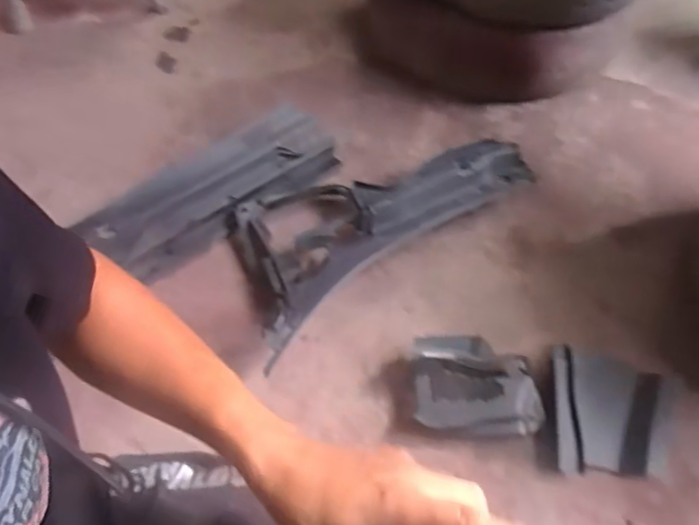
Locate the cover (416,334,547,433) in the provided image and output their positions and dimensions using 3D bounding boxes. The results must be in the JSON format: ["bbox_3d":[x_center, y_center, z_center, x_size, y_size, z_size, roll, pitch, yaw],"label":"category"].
[{"bbox_3d":[0.190,0.186,0.848,0.187,0.071,0.145,0,55,2],"label":"cover"}]

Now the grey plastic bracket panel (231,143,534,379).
[{"bbox_3d":[0.021,-0.096,1.024,0.596,0.103,0.308,-35,61,-20],"label":"grey plastic bracket panel"}]

